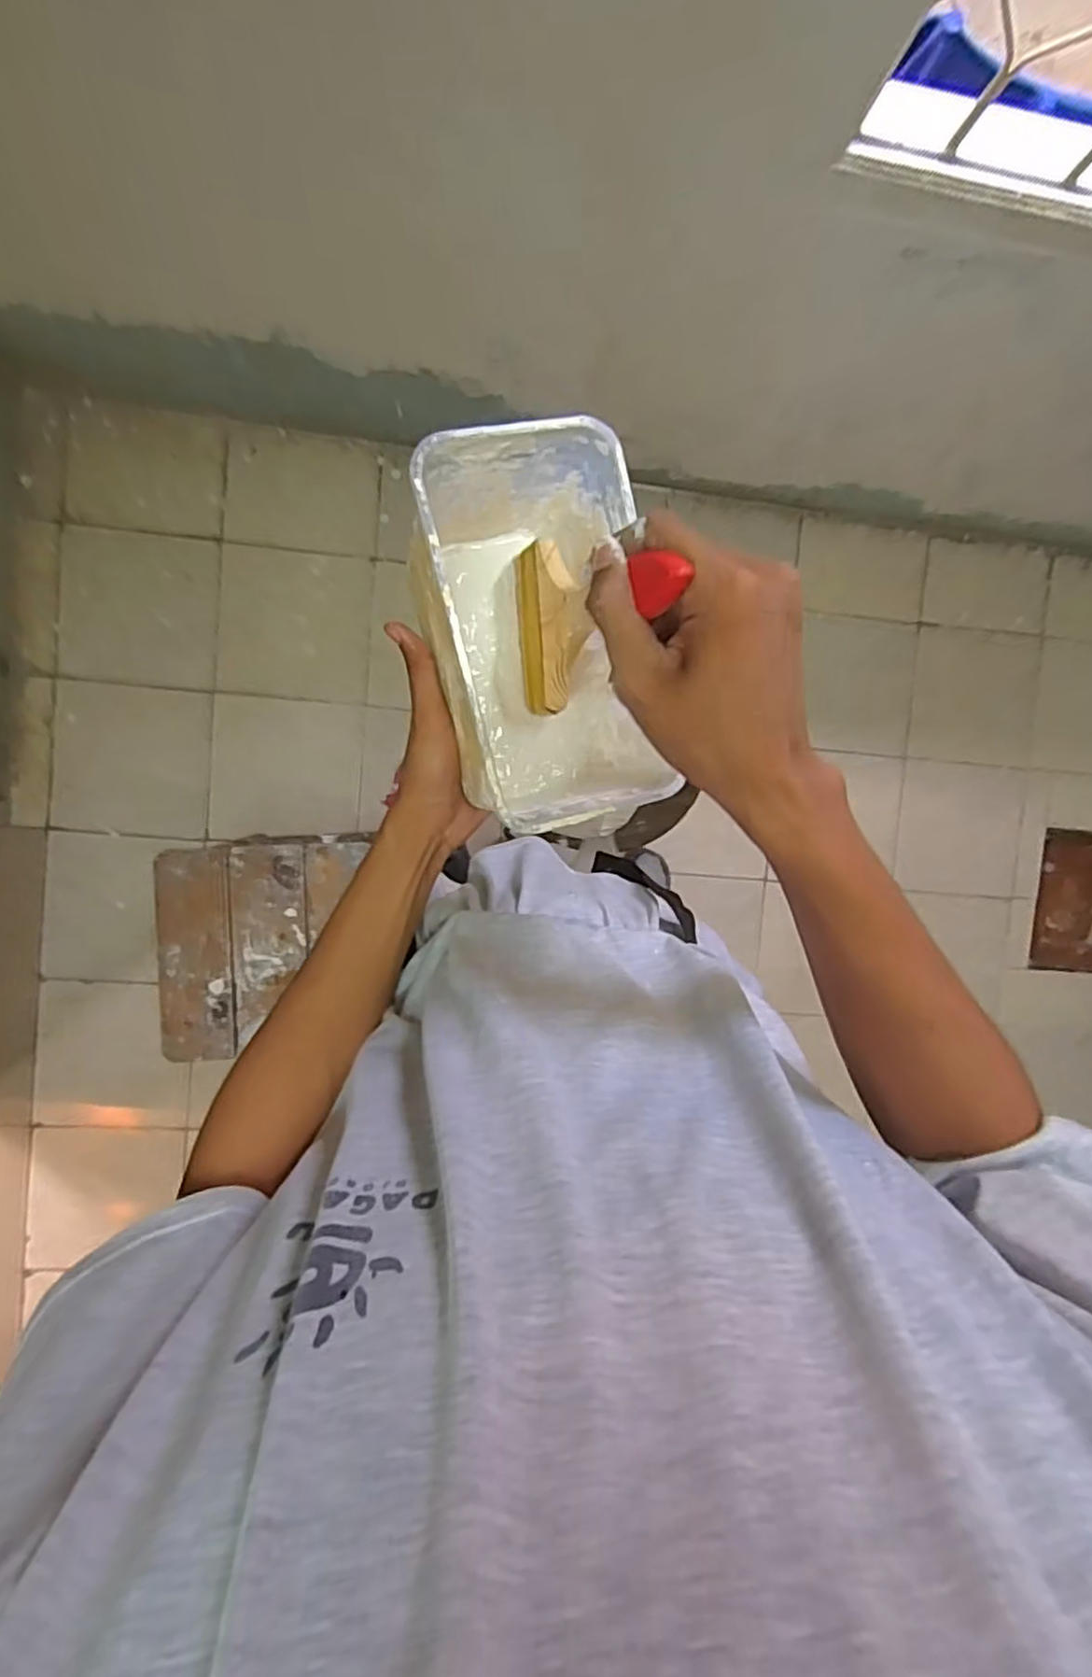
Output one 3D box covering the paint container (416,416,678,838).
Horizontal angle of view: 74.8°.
[{"bbox_3d":[-0.002,-0.112,0.423,0.104,0.142,0.198,-12,95,-5],"label":"paint container"}]

